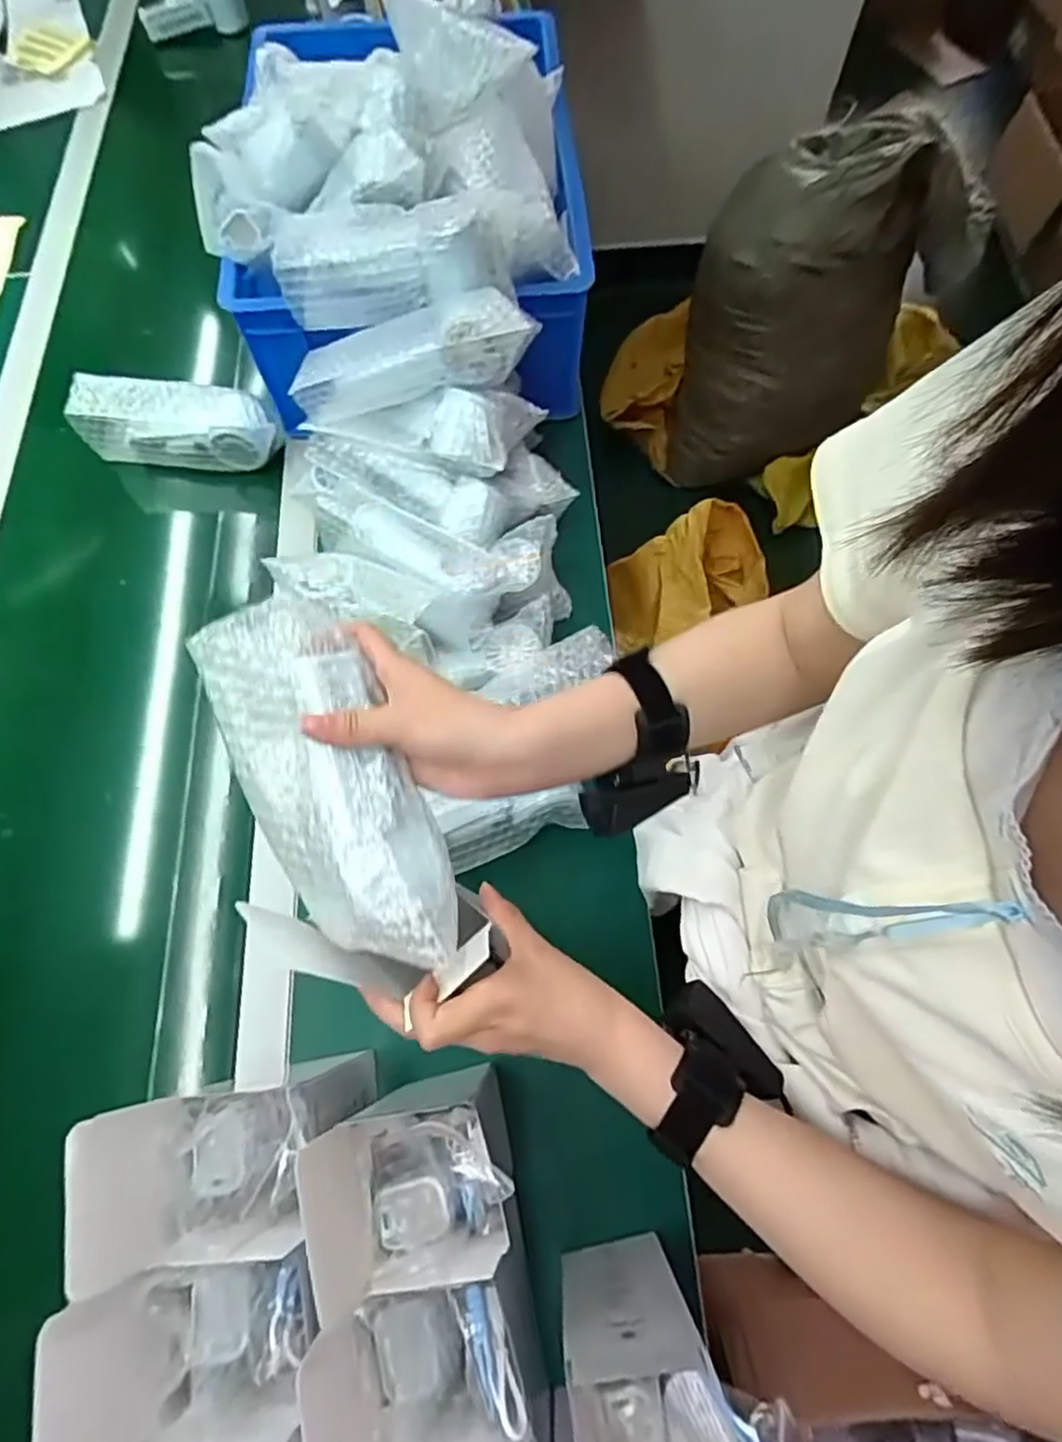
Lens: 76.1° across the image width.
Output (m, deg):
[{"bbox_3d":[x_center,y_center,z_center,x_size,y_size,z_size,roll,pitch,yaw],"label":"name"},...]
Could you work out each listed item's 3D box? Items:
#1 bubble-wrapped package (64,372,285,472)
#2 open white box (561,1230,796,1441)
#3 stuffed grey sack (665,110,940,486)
[{"bbox_3d":[-0.372,-0.319,0.726,0.212,0.077,0.051,-1,68,0],"label":"bubble-wrapped package"},{"bbox_3d":[0.070,0.368,0.383,0.094,0.183,0.079,-8,68,-3],"label":"open white box"},{"bbox_3d":[0.560,-0.853,1.430,0.429,0.553,0.409,9,68,4],"label":"stuffed grey sack"}]

